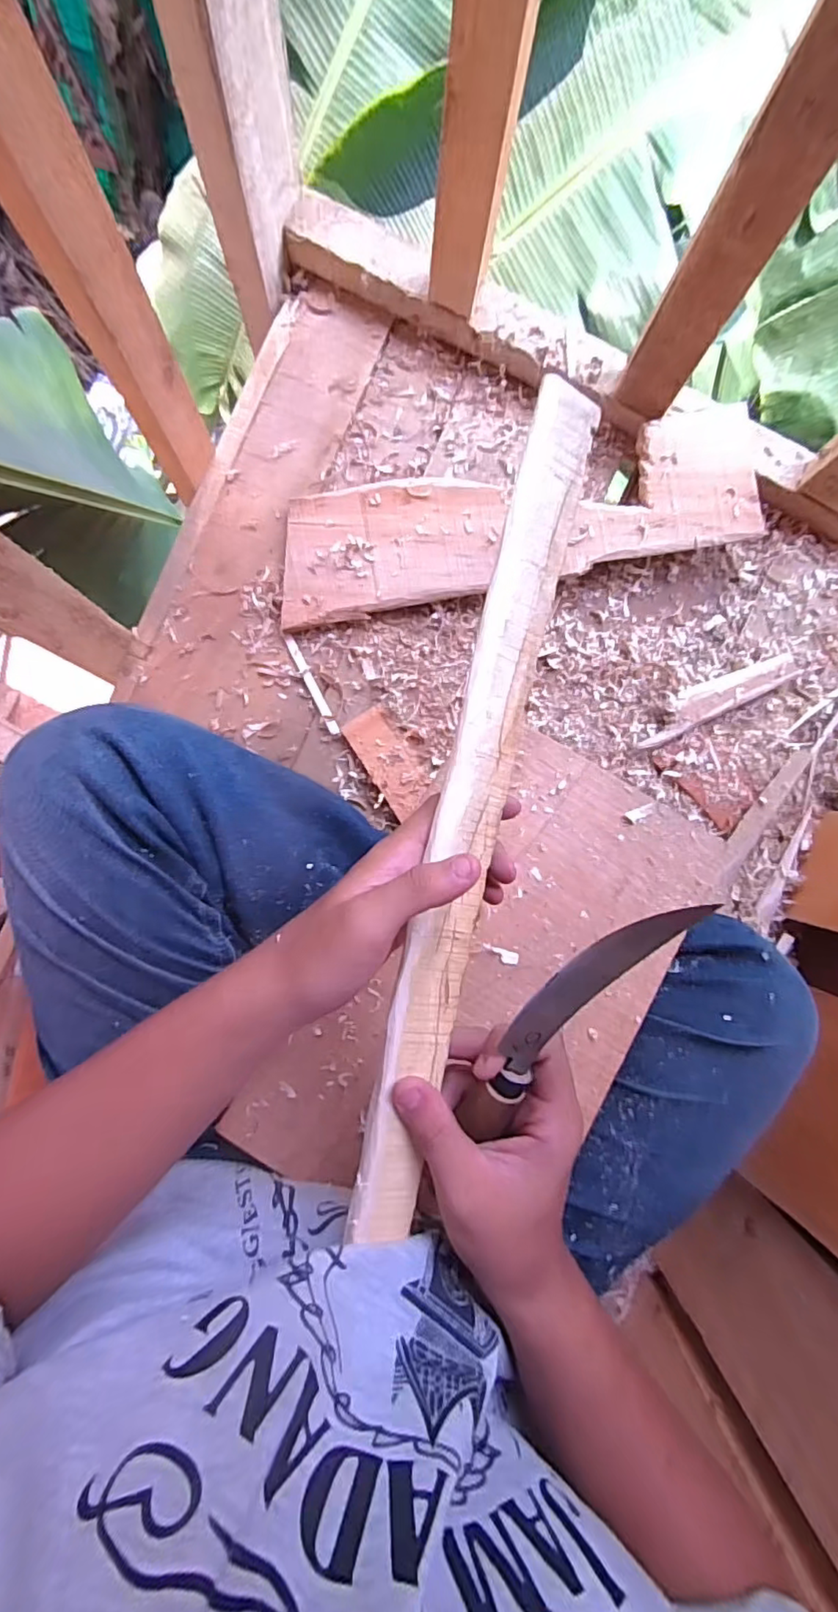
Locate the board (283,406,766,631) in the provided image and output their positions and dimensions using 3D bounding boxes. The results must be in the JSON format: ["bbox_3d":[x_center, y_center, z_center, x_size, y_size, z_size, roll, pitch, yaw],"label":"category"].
[{"bbox_3d":[0.094,-0.274,0.545,0.456,0.032,0.121,-11,88,-3],"label":"board"}]

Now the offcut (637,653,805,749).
[{"bbox_3d":[0.298,-0.109,0.566,0.173,0.019,0.034,-25,89,-3],"label":"offcut"}]

